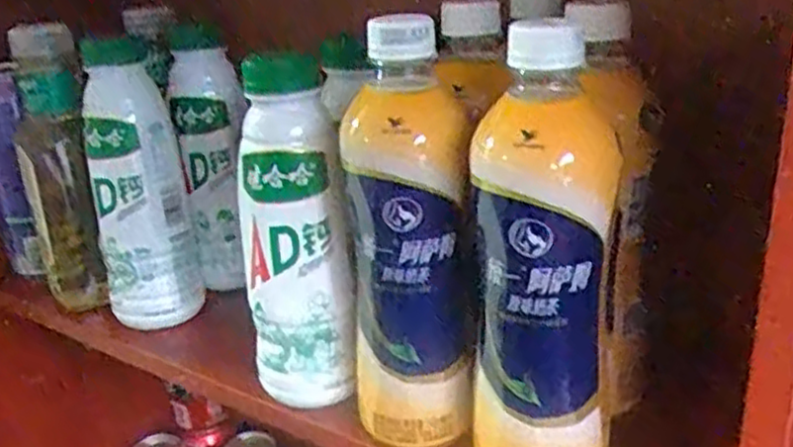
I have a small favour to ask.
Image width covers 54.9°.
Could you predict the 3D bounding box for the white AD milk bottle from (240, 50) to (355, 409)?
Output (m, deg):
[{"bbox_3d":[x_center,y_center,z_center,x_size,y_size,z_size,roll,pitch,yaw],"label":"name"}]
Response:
[{"bbox_3d":[-0.058,0.015,0.423,0.054,0.174,0.051,-9,23,-13],"label":"white AD milk bottle"}]

